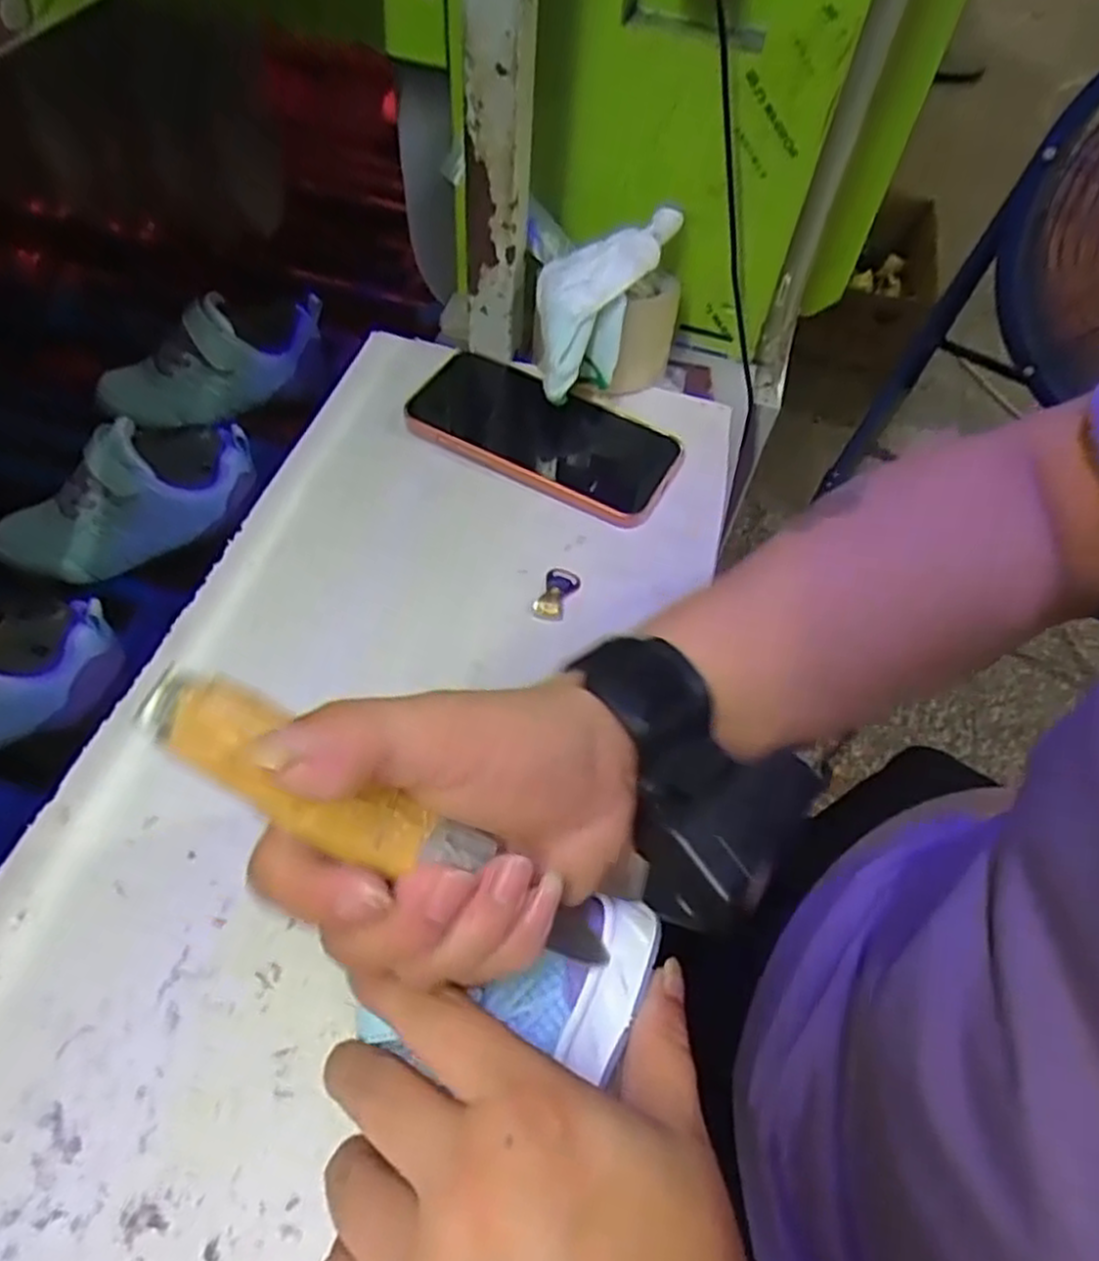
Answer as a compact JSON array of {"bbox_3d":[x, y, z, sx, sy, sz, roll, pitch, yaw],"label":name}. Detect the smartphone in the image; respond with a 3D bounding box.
[{"bbox_3d":[-0.004,-0.125,0.481,0.167,0.018,0.087,25,58,12],"label":"smartphone"}]

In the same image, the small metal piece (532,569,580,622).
[{"bbox_3d":[0.003,-0.020,0.416,0.018,0.009,0.036,23,57,11],"label":"small metal piece"}]

